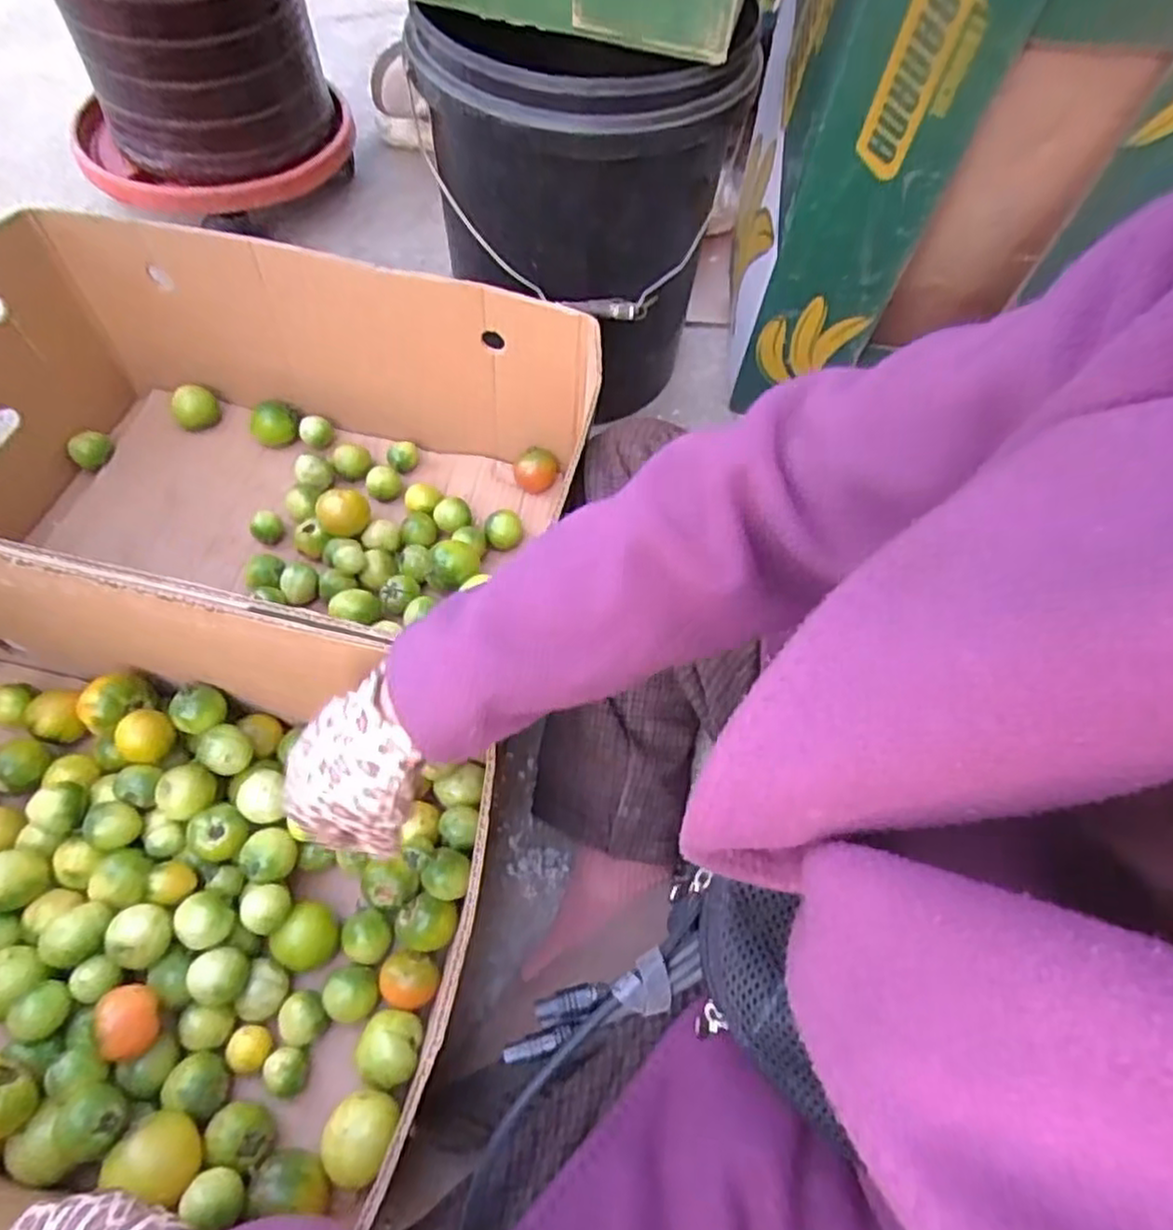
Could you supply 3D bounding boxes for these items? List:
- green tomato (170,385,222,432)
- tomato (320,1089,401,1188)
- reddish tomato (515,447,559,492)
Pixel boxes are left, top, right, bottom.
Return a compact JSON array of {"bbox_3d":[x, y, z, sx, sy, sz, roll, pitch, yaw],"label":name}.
[{"bbox_3d":[-0.410,-0.218,0.746,0.046,0.043,0.039,-28,65,-19],"label":"green tomato"},{"bbox_3d":[-0.143,0.331,0.455,0.041,0.038,0.048,16,59,5],"label":"tomato"},{"bbox_3d":[-0.052,-0.150,0.736,0.045,0.039,0.039,0,59,-5],"label":"reddish tomato"}]

